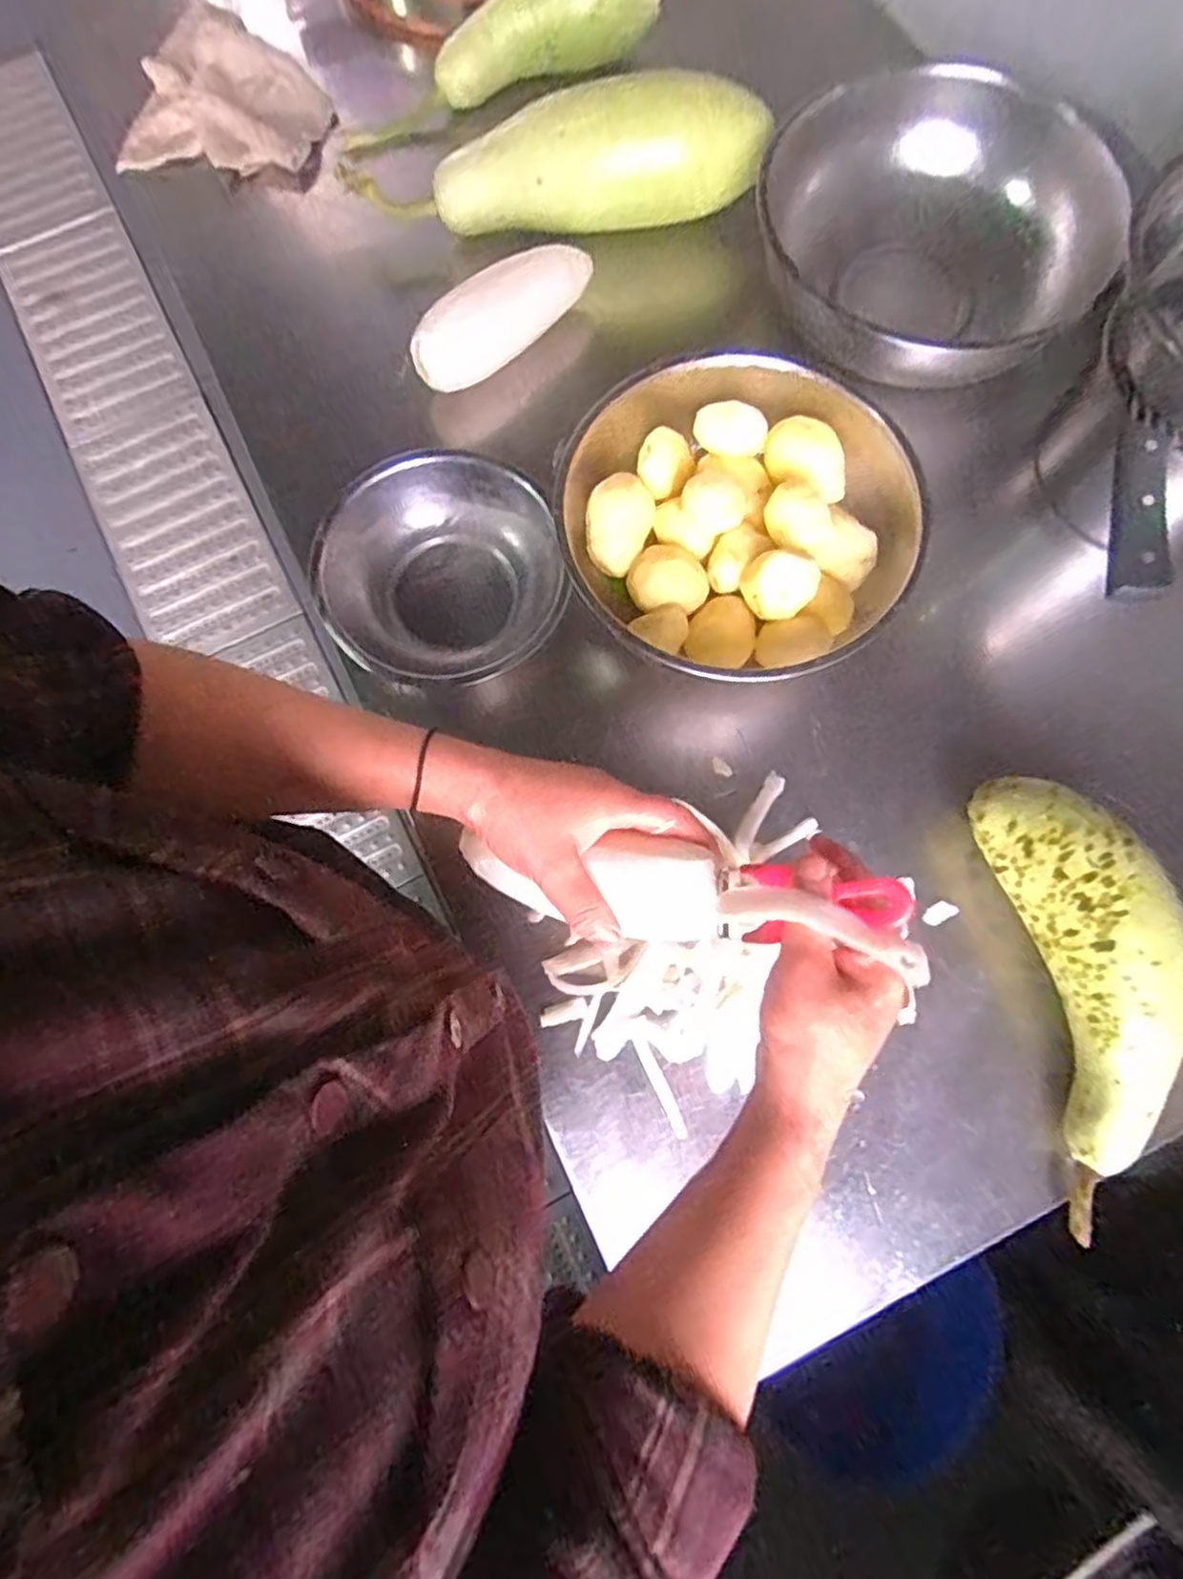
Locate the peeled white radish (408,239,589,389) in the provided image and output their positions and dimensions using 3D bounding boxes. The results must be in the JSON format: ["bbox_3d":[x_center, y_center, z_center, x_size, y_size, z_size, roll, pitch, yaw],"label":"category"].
[{"bbox_3d":[-0.075,-0.402,0.617,0.175,0.054,0.051,-41,79,-8],"label":"peeled white radish"}]

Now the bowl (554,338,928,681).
[{"bbox_3d":[0.109,-0.205,0.547,0.222,0.092,0.232,0,77,1],"label":"bowl"}]

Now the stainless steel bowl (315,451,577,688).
[{"bbox_3d":[-0.110,-0.155,0.576,0.177,0.089,0.175,0,77,1],"label":"stainless steel bowl"}]

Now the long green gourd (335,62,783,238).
[{"bbox_3d":[-0.034,-0.546,0.643,0.361,0.084,0.090,-5,77,0],"label":"long green gourd"}]

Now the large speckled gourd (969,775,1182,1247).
[{"bbox_3d":[0.317,0.125,0.463,0.088,0.080,0.278,-11,77,-1],"label":"large speckled gourd"}]

